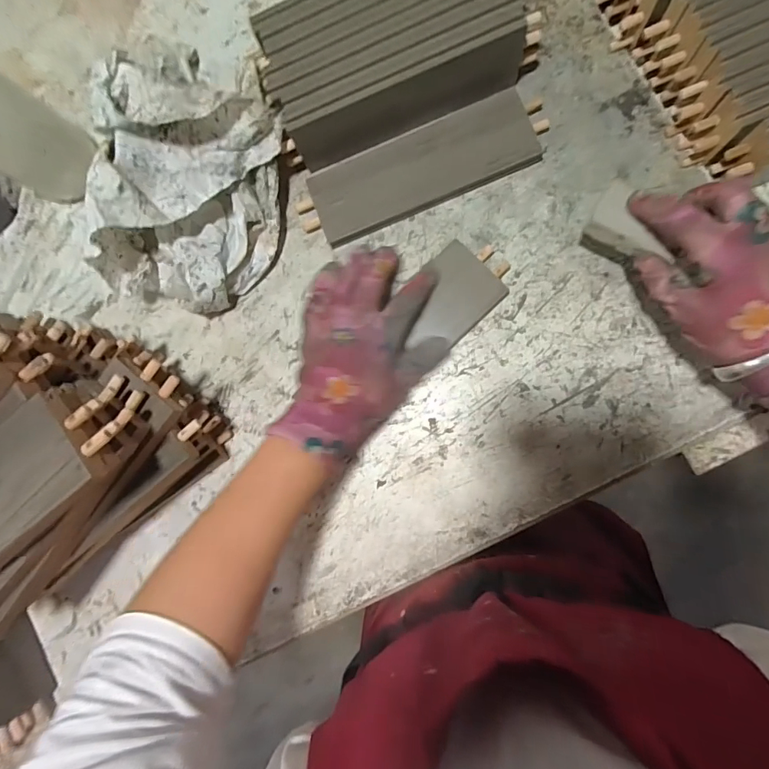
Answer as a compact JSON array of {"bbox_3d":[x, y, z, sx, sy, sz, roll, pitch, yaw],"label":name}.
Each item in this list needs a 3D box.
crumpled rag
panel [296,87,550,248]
[{"bbox_3d":[-0.163,-0.168,0.371,0.135,0.109,0.197,19,91,7],"label":"crumpled rag"},{"bbox_3d":[0.031,-0.191,0.392,0.217,0.016,0.065,-22,86,6],"label":"panel"}]

